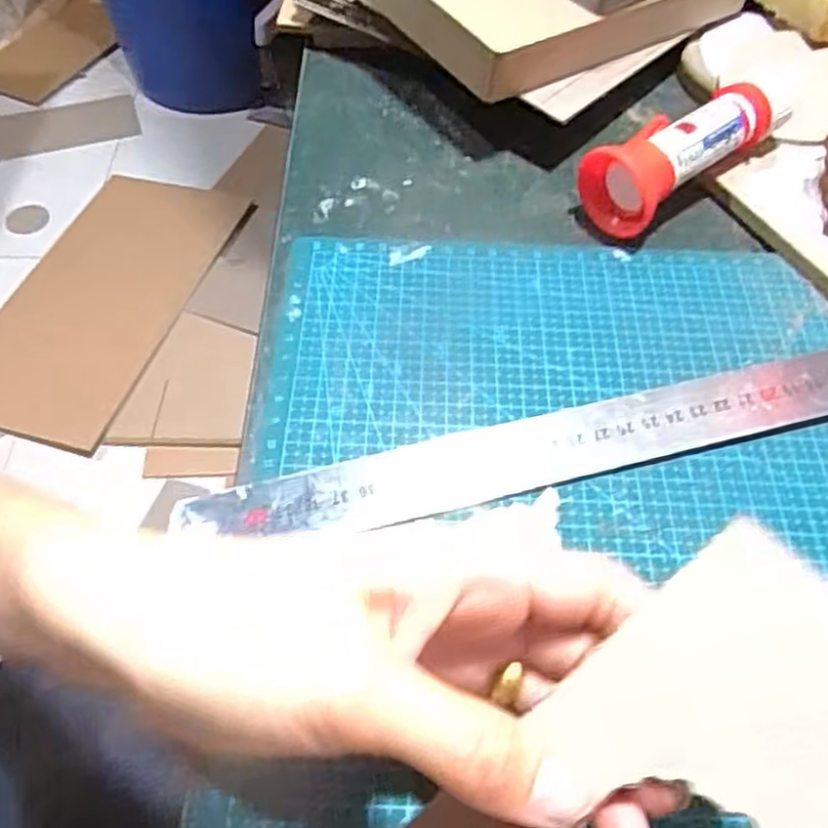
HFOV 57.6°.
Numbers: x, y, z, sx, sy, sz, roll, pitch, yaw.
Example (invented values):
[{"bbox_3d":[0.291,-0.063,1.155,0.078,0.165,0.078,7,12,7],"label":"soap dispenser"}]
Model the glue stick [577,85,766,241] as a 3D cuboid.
[{"bbox_3d":[0.121,-0.120,0.349,0.089,0.037,0.034,-30,62,-21],"label":"glue stick"}]

